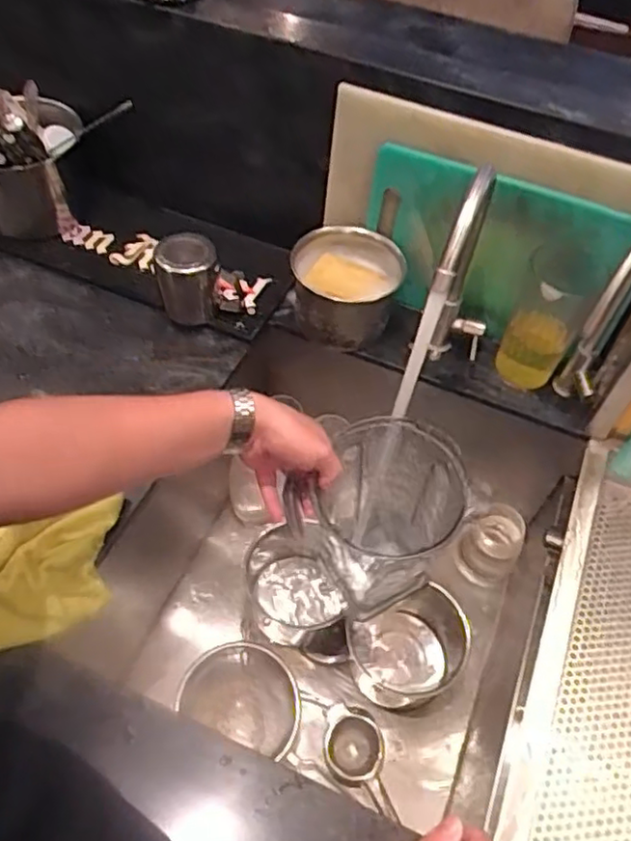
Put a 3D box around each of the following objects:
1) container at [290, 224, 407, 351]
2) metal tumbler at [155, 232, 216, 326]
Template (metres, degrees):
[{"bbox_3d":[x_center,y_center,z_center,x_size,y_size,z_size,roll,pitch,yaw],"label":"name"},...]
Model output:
[{"bbox_3d":[0.038,-0.172,0.840,0.138,0.095,0.128,10,53,3],"label":"container"},{"bbox_3d":[-0.160,-0.176,0.820,0.070,0.100,0.059,-5,54,-9],"label":"metal tumbler"}]

